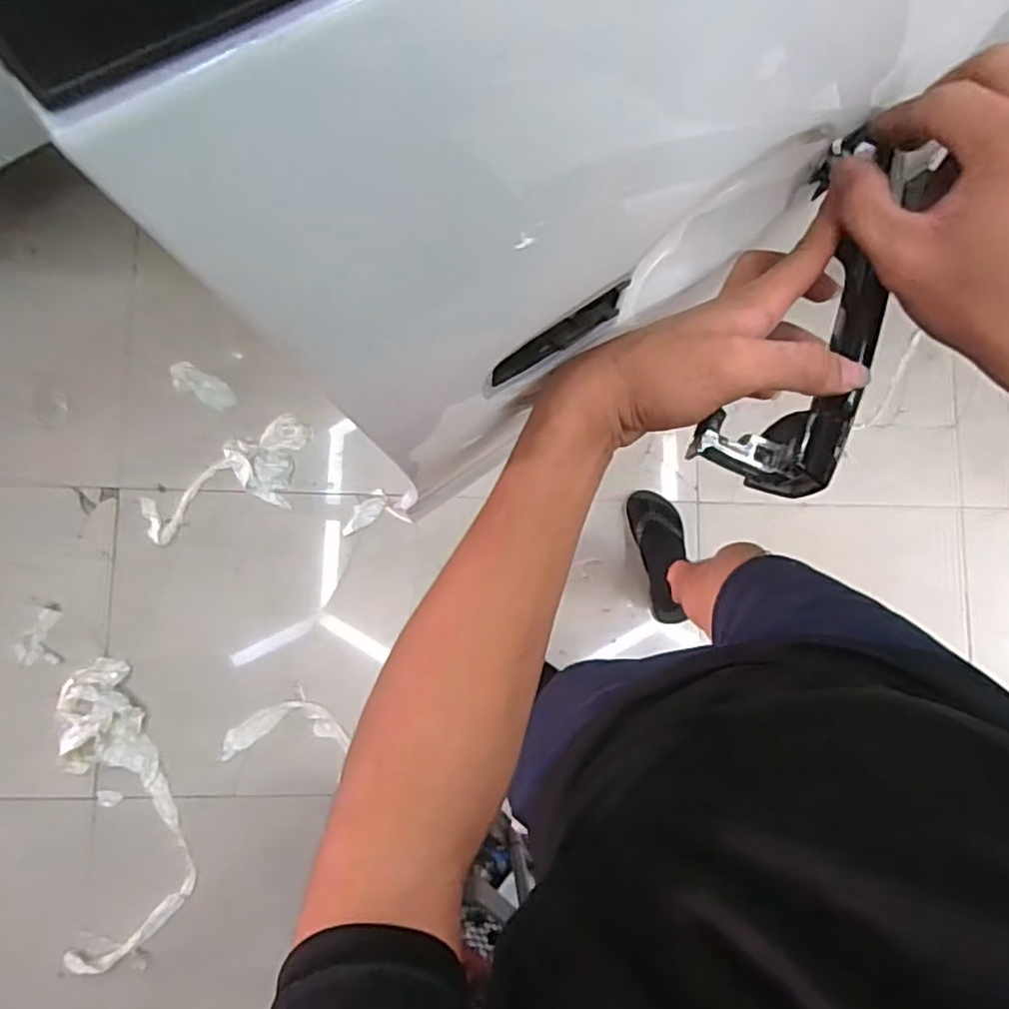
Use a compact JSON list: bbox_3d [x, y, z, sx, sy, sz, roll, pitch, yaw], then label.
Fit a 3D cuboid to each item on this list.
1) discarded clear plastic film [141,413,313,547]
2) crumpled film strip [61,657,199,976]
[{"bbox_3d":[-0.548,-0.037,1.325,0.368,0.028,0.154,-32,90,-5],"label":"discarded clear plastic film"},{"bbox_3d":[-0.737,0.597,1.276,0.222,0.048,0.588,-5,88,-4],"label":"crumpled film strip"}]

